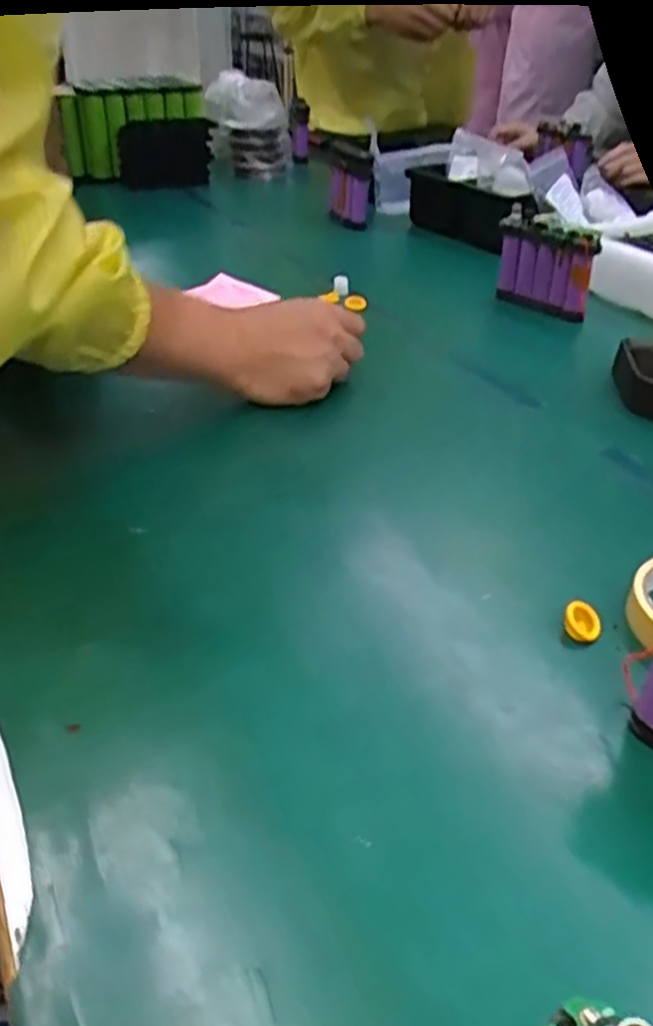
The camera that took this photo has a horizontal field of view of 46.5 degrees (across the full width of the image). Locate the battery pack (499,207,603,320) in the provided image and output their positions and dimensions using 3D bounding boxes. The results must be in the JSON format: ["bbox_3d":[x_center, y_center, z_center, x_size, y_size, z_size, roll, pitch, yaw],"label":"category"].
[{"bbox_3d":[0.237,-0.266,0.822,0.024,0.099,0.108,-27,44,-34],"label":"battery pack"}]

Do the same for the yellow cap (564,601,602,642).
[{"bbox_3d":[0.140,0.060,0.415,0.020,0.015,0.020,1,34,-1],"label":"yellow cap"}]

